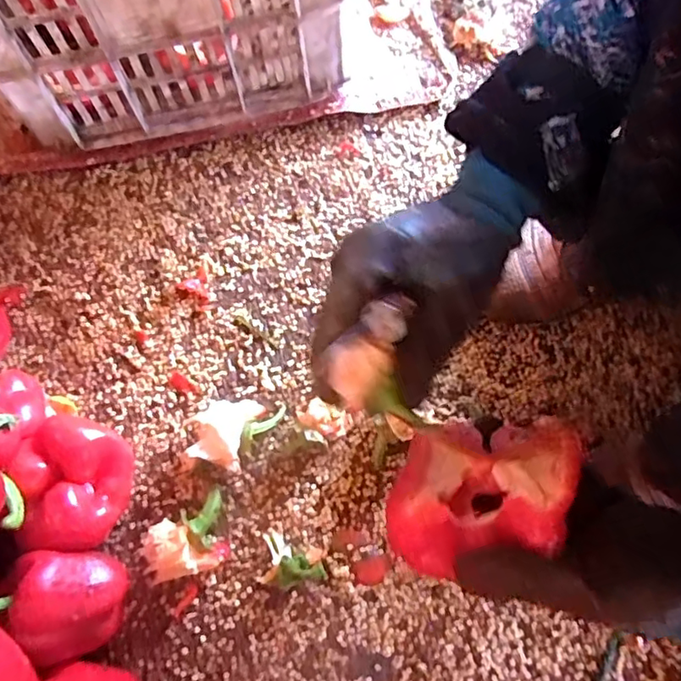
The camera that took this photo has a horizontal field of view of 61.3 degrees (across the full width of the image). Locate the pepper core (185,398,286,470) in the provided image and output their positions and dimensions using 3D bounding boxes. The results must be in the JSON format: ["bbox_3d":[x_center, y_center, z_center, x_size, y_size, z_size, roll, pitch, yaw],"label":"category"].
[{"bbox_3d":[-0.087,0.071,0.466,0.061,0.032,0.060,18,71,7],"label":"pepper core"}]

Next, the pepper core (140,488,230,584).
[{"bbox_3d":[-0.115,0.149,0.433,0.059,0.035,0.049,-22,71,-7],"label":"pepper core"}]

